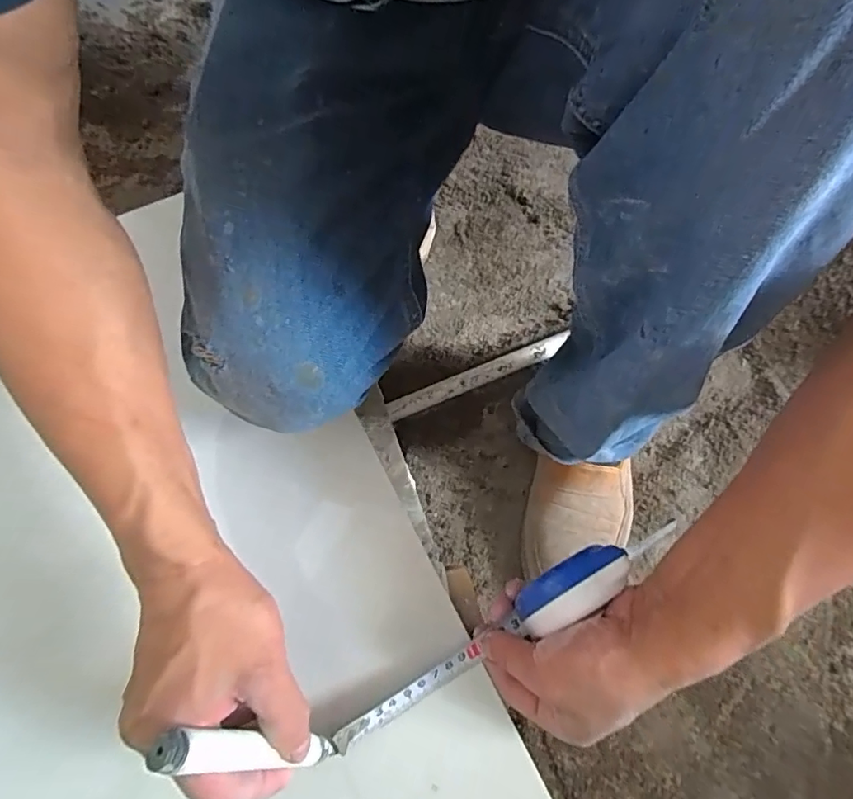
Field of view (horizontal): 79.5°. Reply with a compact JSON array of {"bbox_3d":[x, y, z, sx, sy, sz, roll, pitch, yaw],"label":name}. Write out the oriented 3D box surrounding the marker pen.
[{"bbox_3d":[-0.079,0.163,0.238,0.011,0.106,0.015,7,63,35],"label":"marker pen"}]

